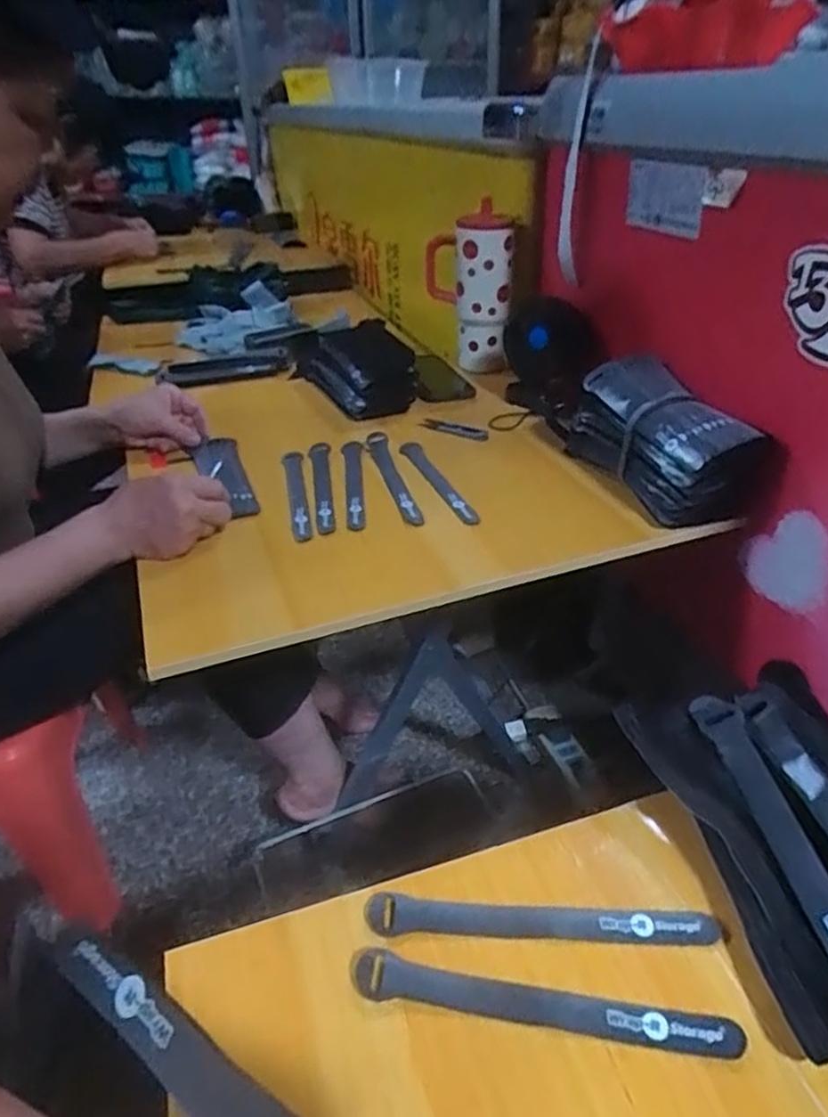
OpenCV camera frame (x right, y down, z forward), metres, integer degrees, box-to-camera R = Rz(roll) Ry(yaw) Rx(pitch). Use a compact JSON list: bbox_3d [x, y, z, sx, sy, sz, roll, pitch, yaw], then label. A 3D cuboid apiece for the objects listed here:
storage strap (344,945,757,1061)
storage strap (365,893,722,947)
[{"bbox_3d":[0.065,0.236,0.364,0.198,0.007,0.025,6,38,11],"label":"storage strap"},{"bbox_3d":[0.073,0.211,0.401,0.198,0.008,0.022,3,35,4],"label":"storage strap"}]

